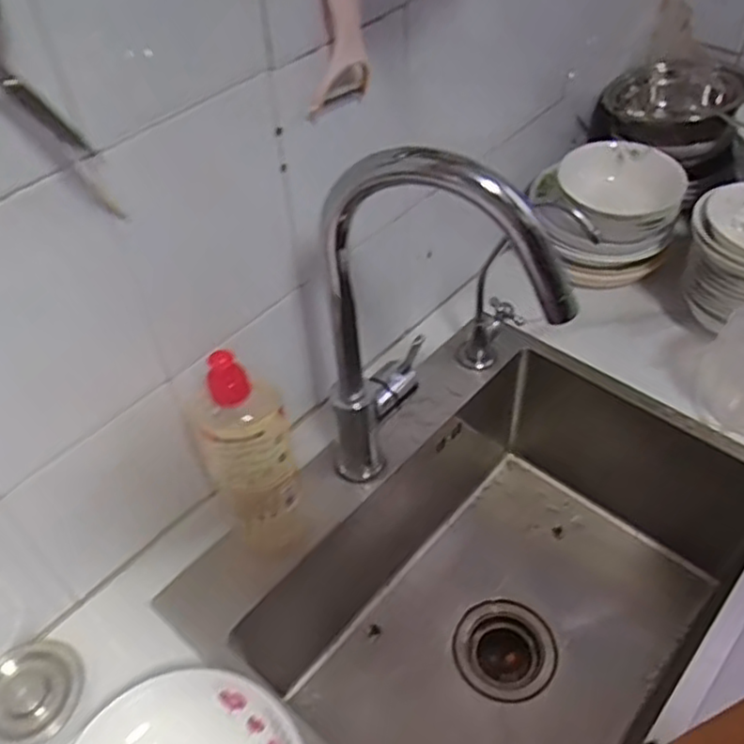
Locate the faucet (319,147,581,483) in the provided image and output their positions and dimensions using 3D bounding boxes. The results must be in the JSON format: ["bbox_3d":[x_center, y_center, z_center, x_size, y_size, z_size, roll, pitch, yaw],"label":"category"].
[{"bbox_3d":[0.053,-0.016,0.583,0.196,0.363,0.083,26,51,21],"label":"faucet"}]

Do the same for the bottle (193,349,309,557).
[{"bbox_3d":[-0.100,0.070,0.593,0.080,0.220,0.067,-13,48,-14],"label":"bottle"}]

